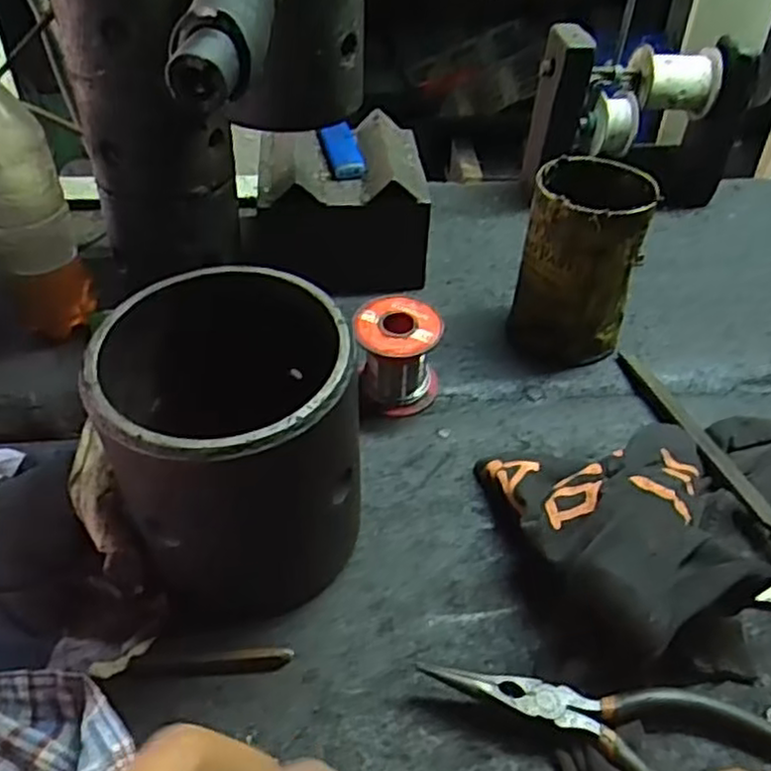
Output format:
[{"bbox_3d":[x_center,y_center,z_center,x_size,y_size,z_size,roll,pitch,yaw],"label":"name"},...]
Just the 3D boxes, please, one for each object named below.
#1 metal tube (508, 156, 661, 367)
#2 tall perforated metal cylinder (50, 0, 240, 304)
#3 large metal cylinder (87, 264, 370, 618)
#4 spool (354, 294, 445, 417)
[{"bbox_3d":[0.126,-0.077,0.474,0.070,0.117,0.075,13,42,12],"label":"metal tube"},{"bbox_3d":[-0.146,-0.168,0.458,0.088,0.203,0.092,-11,43,-15],"label":"tall perforated metal cylinder"},{"bbox_3d":[-0.069,0.028,0.339,0.109,0.130,0.115,-11,43,-15],"label":"large metal cylinder"},{"bbox_3d":[0.008,-0.017,0.444,0.050,0.058,0.047,1,41,-1],"label":"spool"}]

